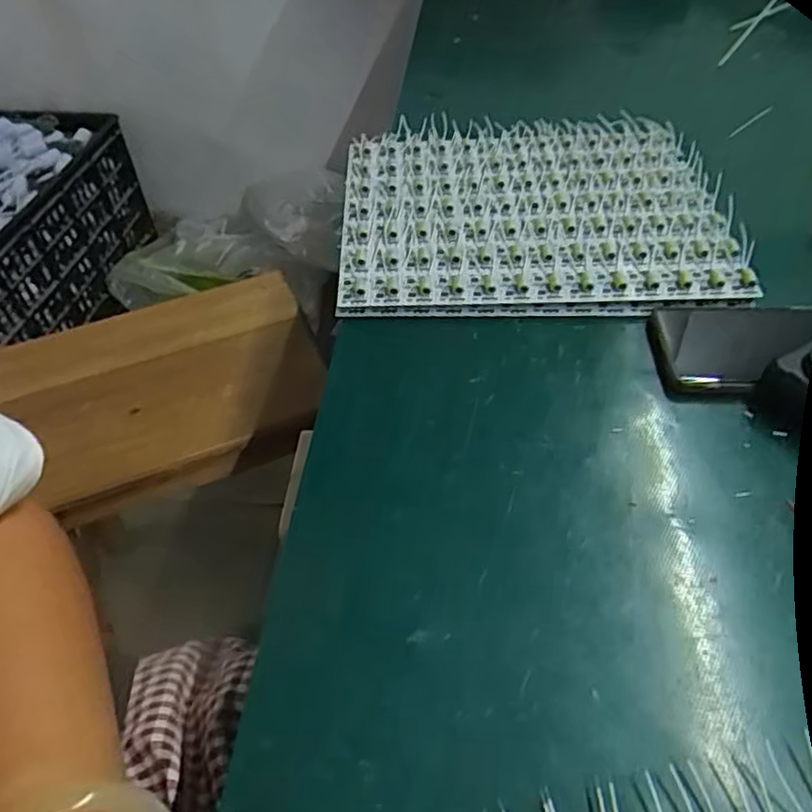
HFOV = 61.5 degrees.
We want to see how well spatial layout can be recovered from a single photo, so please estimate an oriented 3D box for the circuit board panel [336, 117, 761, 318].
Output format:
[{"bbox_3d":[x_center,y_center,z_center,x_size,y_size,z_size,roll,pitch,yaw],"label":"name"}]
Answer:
[{"bbox_3d":[0.099,-0.162,0.552,0.290,0.023,0.254,-2,48,2],"label":"circuit board panel"}]

